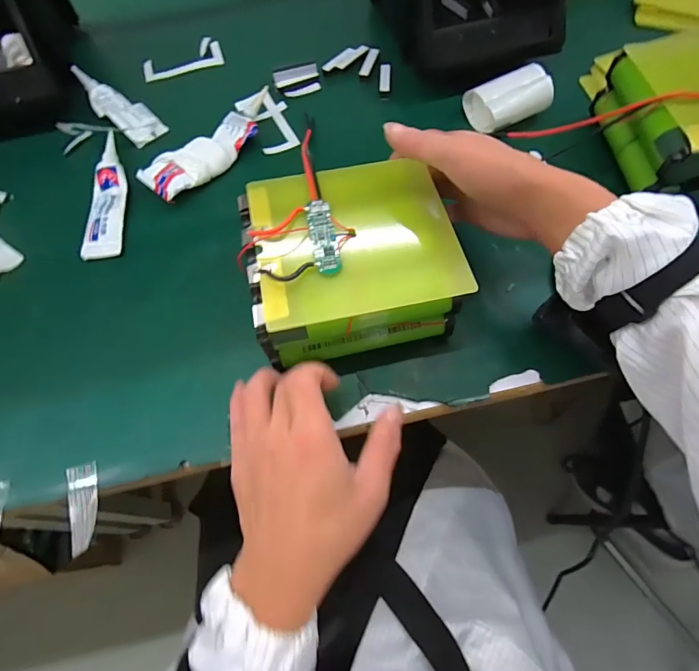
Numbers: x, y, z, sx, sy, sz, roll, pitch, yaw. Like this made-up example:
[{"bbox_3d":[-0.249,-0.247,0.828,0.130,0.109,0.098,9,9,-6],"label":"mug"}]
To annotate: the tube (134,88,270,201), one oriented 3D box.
[{"bbox_3d":[-0.140,-0.205,0.448,0.051,0.029,0.172,40,72,20],"label":"tube"}]

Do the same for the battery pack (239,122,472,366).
[{"bbox_3d":[-0.001,-0.066,0.324,0.148,0.068,0.142,-12,61,-2],"label":"battery pack"}]

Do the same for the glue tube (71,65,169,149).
[{"bbox_3d":[-0.276,-0.272,0.494,0.141,0.026,0.044,38,72,19],"label":"glue tube"}]

